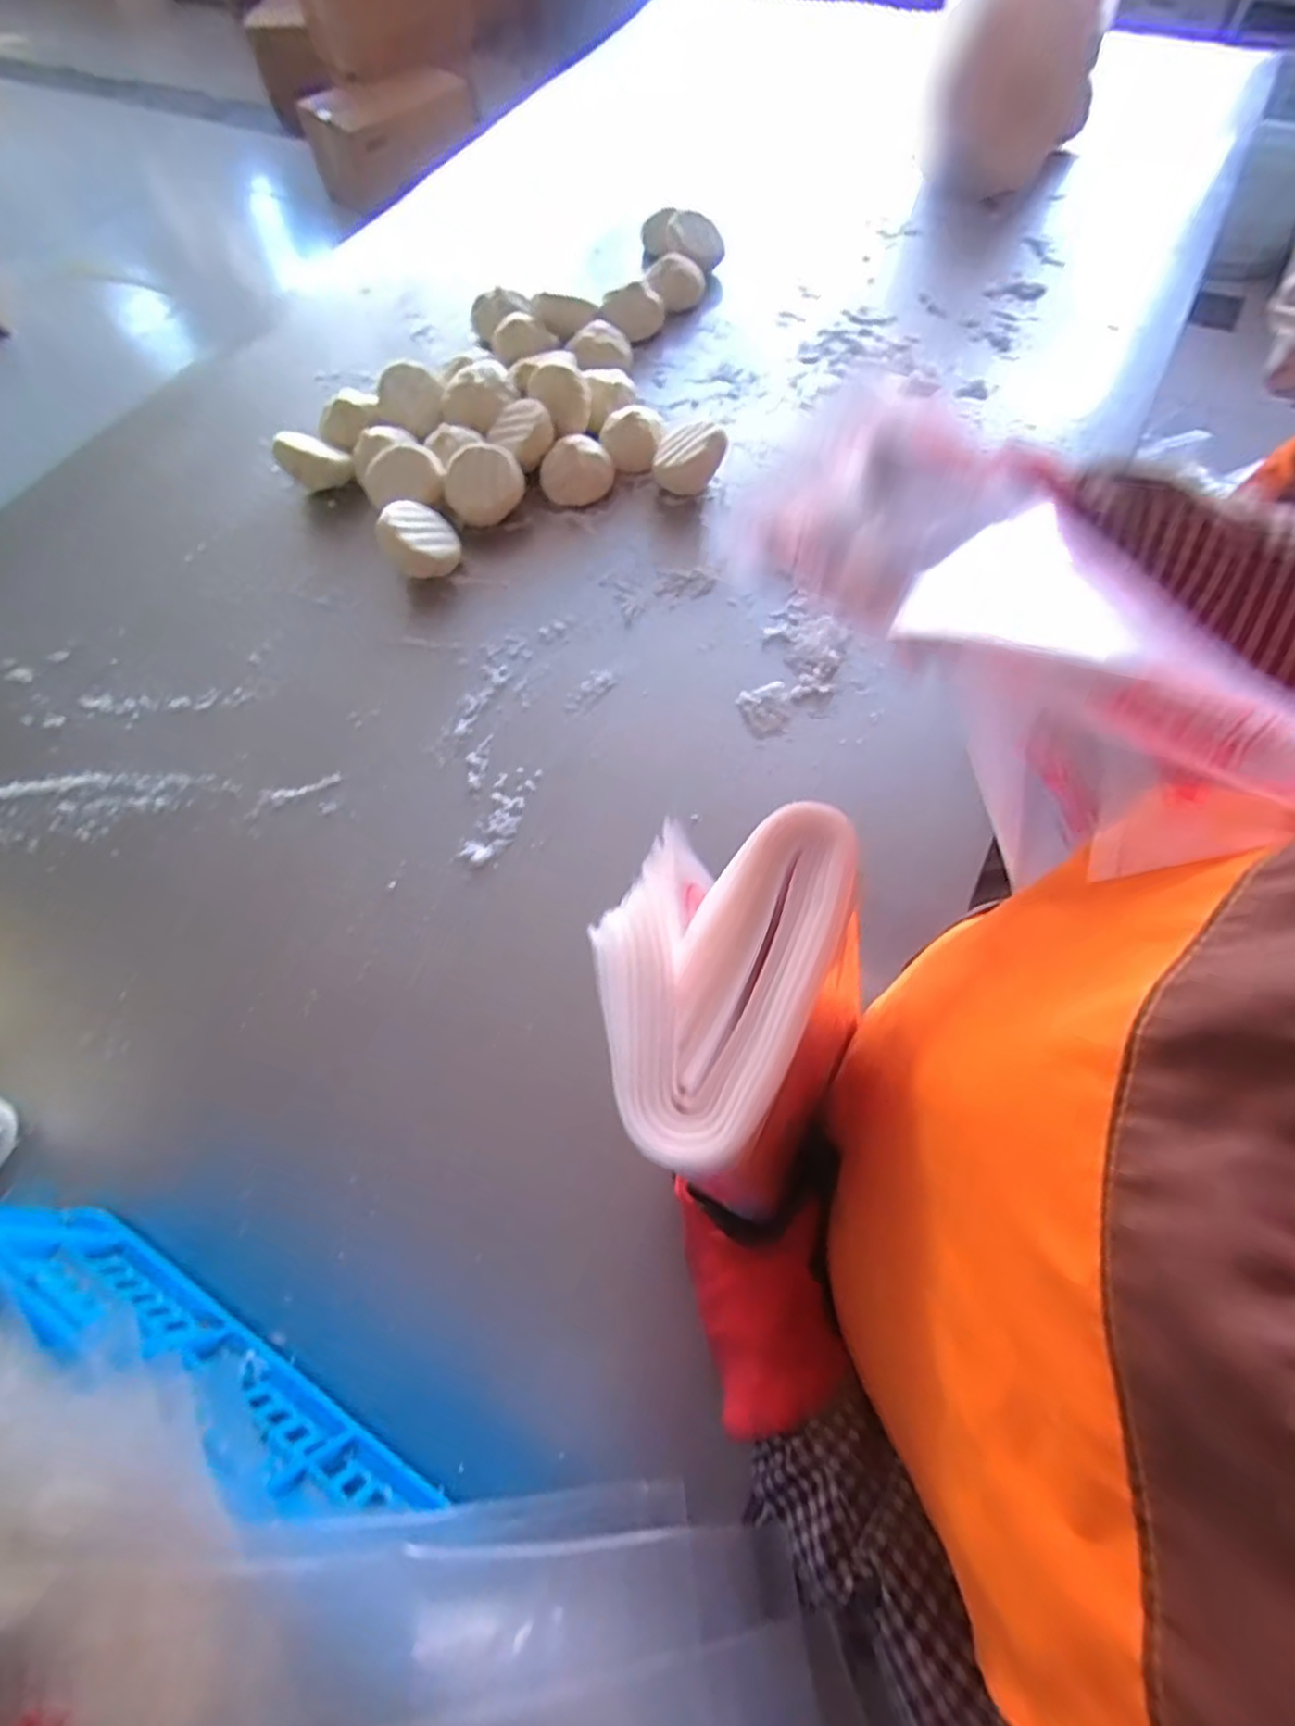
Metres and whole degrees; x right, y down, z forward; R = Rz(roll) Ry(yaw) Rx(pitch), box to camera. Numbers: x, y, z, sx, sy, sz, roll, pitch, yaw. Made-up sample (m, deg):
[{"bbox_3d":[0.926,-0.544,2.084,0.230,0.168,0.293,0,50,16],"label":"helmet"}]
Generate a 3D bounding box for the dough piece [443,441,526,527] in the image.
[{"bbox_3d":[-0.166,-0.383,0.739,0.074,0.028,0.077,0,94,-2],"label":"dough piece"}]

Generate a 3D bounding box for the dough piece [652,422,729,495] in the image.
[{"bbox_3d":[0.042,-0.408,0.735,0.070,0.059,0.033,-9,63,-1],"label":"dough piece"}]

